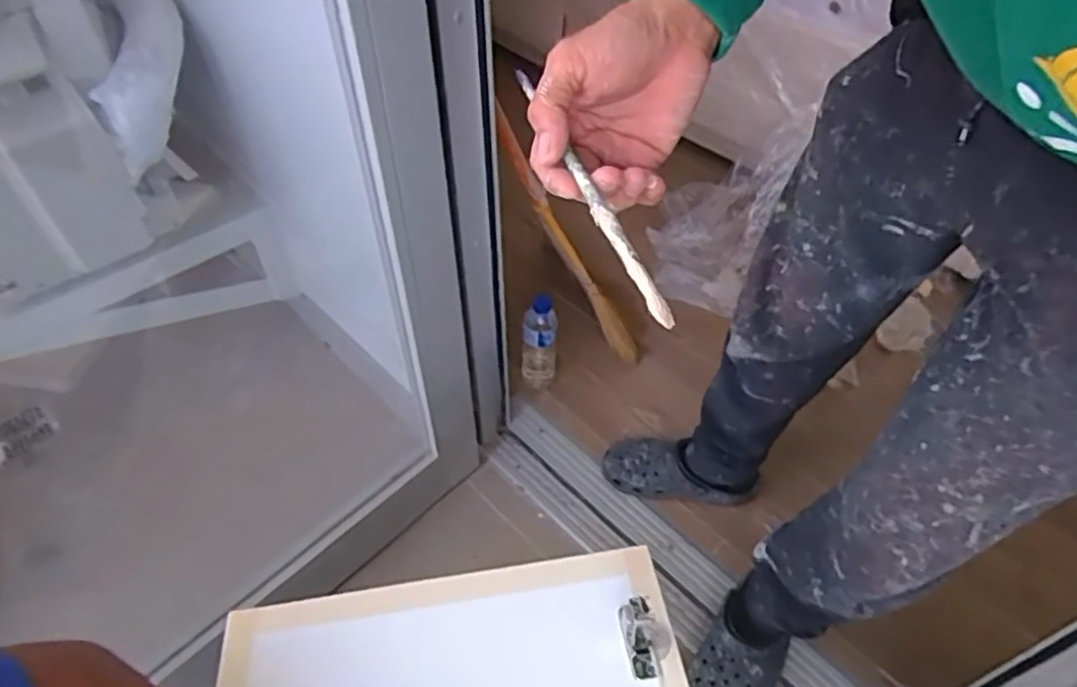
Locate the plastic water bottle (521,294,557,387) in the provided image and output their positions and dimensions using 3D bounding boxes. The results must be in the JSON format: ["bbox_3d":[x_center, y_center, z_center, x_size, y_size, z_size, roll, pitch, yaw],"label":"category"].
[{"bbox_3d":[0.001,0.001,1.200,0.062,0.196,0.053,-3,51,-4],"label":"plastic water bottle"}]

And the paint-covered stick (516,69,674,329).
[{"bbox_3d":[0.023,-0.085,0.358,0.008,0.007,0.196,-16,57,-14],"label":"paint-covered stick"}]

